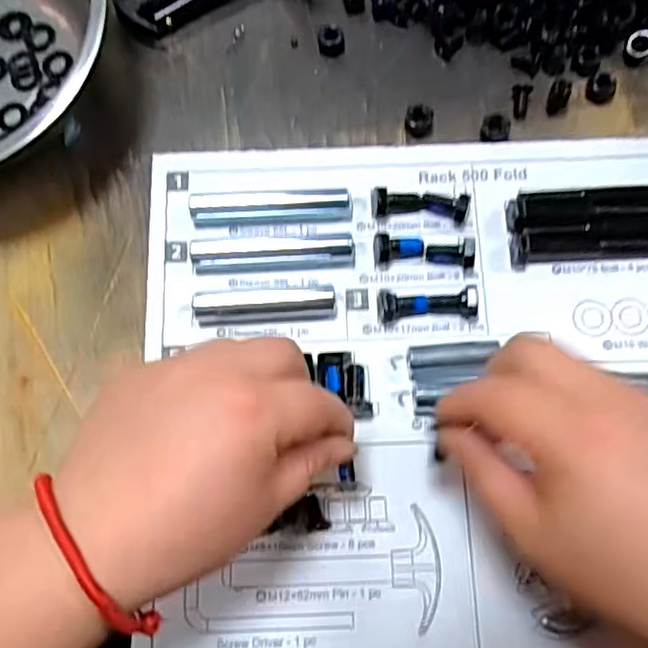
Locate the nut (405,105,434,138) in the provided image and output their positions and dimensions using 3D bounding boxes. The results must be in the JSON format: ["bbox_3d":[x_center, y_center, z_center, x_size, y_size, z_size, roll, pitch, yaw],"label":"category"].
[{"bbox_3d":[0.056,-0.119,0.377,0.016,0.013,0.014,8,76,3],"label":"nut"}]

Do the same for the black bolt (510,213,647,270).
[{"bbox_3d":[0.147,-0.045,0.351,0.085,0.014,0.020,-9,75,-1],"label":"black bolt"}]

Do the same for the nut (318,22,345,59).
[{"bbox_3d":[0.005,-0.172,0.389,0.017,0.013,0.014,-4,75,0],"label":"nut"}]

